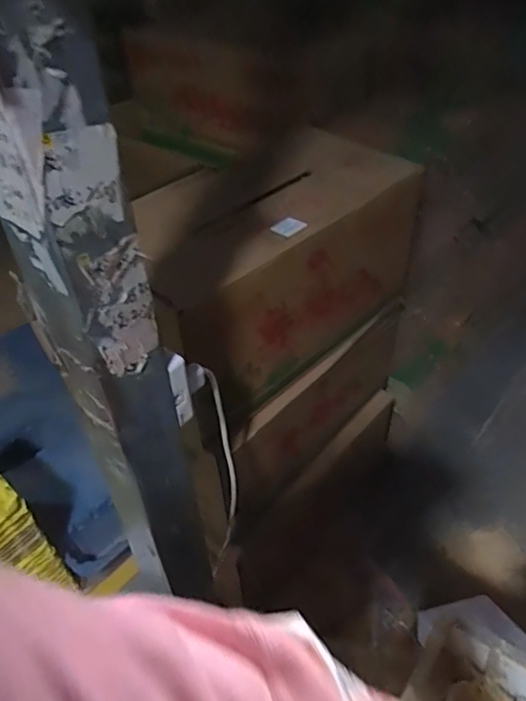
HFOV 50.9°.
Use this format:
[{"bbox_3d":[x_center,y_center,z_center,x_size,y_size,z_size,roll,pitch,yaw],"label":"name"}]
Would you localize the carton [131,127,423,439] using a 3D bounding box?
[{"bbox_3d":[0.006,-0.151,1.018,0.561,0.287,0.294,-34,50,-29],"label":"carton"}]

